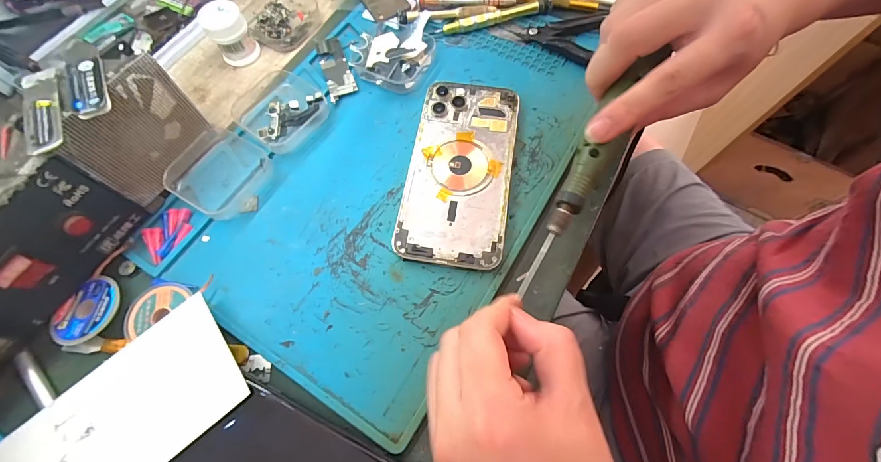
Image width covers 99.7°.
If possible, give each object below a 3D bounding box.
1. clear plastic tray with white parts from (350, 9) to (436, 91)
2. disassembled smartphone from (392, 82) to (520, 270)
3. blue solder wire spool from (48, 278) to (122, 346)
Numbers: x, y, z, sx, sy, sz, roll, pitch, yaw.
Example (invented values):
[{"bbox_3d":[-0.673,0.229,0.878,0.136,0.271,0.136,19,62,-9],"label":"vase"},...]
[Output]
[{"bbox_3d":[-0.037,-0.166,0.331,0.063,0.015,0.084,22,70,9],"label":"clear plastic tray with white parts"},{"bbox_3d":[0.016,-0.049,0.289,0.077,0.010,0.156,9,68,4],"label":"disassembled smartphone"},{"bbox_3d":[-0.234,0.053,0.247,0.038,0.010,0.045,35,72,13],"label":"blue solder wire spool"}]

